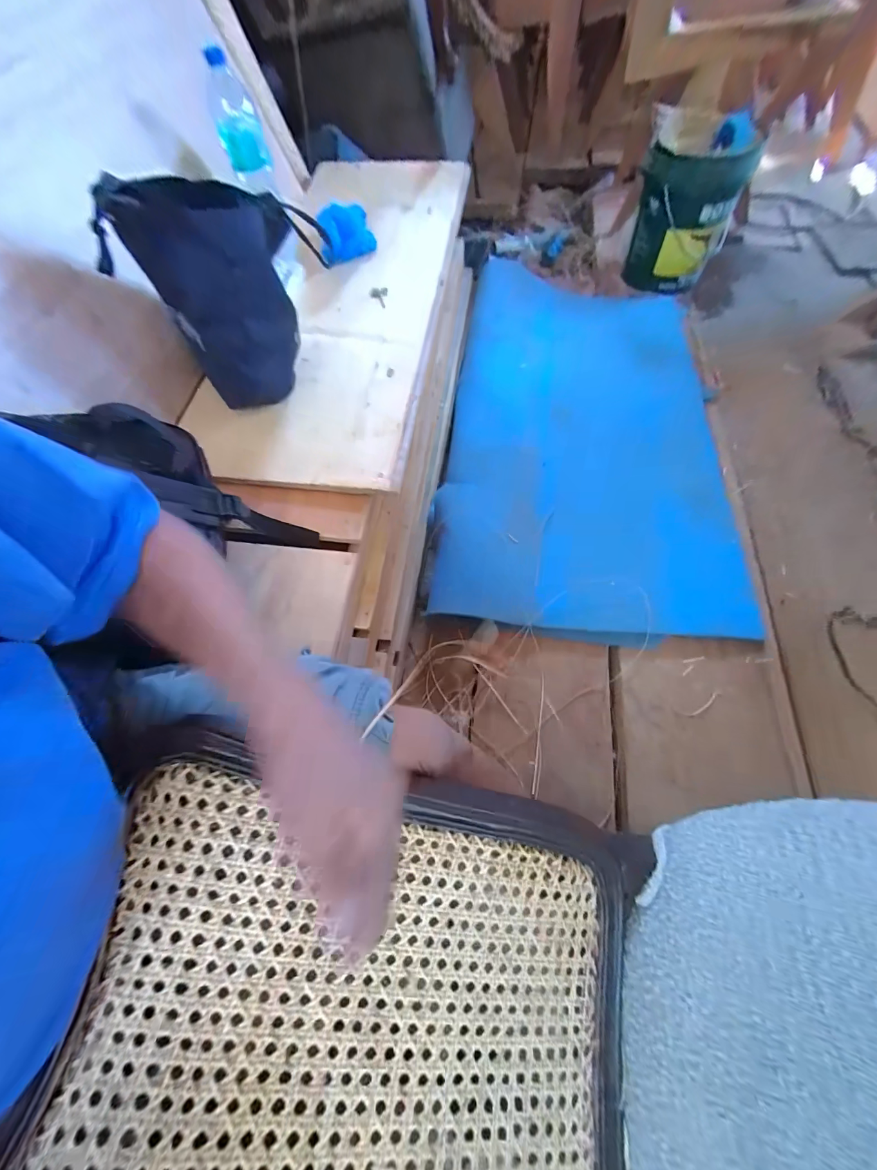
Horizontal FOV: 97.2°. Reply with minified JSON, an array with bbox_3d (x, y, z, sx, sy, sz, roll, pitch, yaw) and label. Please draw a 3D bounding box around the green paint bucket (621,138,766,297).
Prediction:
[{"bbox_3d":[0.806,-1.221,1.297,0.308,0.359,0.282,22,66,12],"label":"green paint bucket"}]

